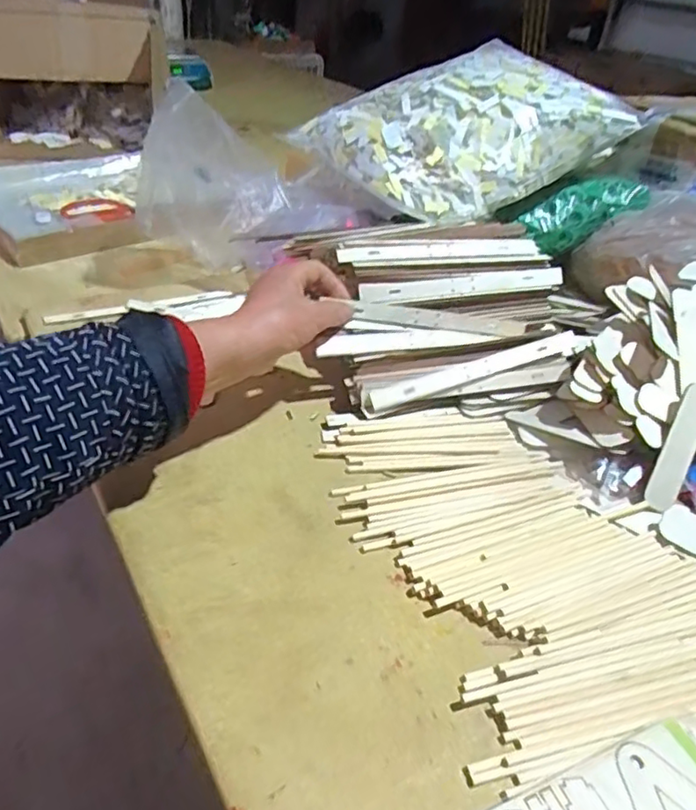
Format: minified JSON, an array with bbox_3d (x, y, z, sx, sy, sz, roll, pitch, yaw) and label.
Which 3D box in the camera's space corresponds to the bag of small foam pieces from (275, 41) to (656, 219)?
[{"bbox_3d":[0.149,-0.346,0.772,0.351,0.147,0.232,-18,42,-28],"label":"bag of small foam pieces"}]

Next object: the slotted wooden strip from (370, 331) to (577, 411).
[{"bbox_3d":[0.114,-0.031,0.554,0.196,0.018,0.006,-17,2,-10],"label":"slotted wooden strip"}]

